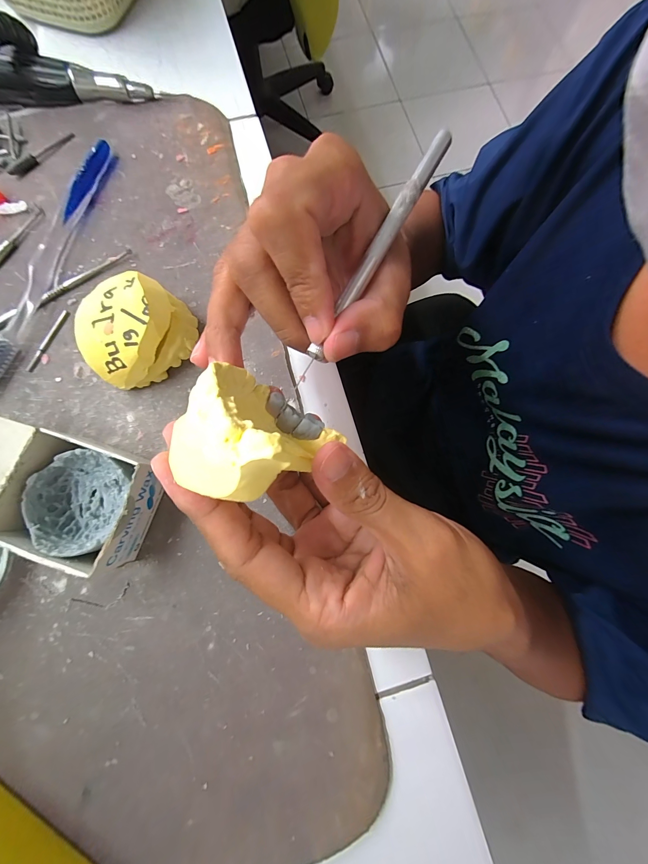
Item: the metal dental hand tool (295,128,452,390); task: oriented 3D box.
[{"bbox_3d":[0.021,-0.076,0.129,0.009,0.005,0.126,30,86,4],"label":"metal dental hand tool"}]

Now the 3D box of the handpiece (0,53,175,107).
[{"bbox_3d":[-0.202,-0.246,0.212,0.162,0.030,0.026,3,79,-1],"label":"handpiece"}]

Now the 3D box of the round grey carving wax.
[{"bbox_3d":[-0.119,0.036,0.157,0.051,0.035,0.046,25,80,3],"label":"round grey carving wax"}]

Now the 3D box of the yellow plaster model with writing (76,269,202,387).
[{"bbox_3d":[-0.111,-0.060,0.176,0.059,0.035,0.062,38,81,6],"label":"yellow plaster model with writing"}]

